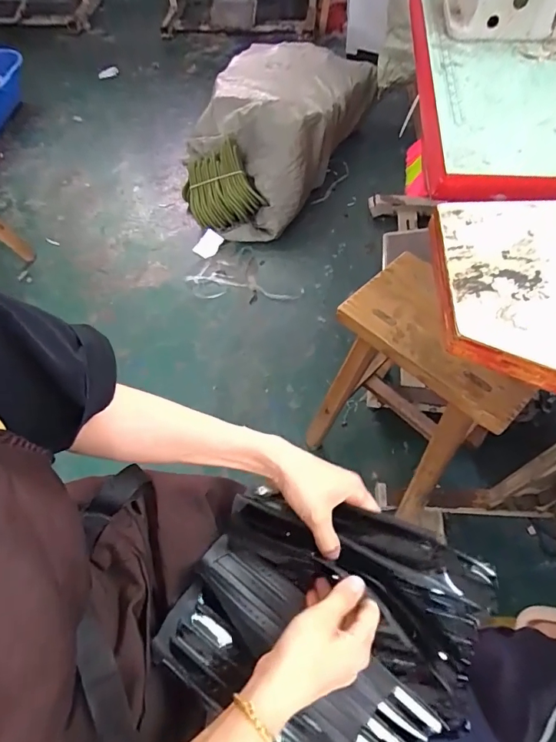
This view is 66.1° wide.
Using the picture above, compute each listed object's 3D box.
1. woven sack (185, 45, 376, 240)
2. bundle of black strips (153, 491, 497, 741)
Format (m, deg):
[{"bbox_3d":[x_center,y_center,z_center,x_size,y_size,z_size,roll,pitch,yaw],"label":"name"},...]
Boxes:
[{"bbox_3d":[-0.028,-0.788,1.387,0.432,0.378,0.609,28,65,18],"label":"woven sack"},{"bbox_3d":[0.053,0.240,0.396,0.266,0.093,0.232,25,64,16],"label":"bundle of black strips"}]

